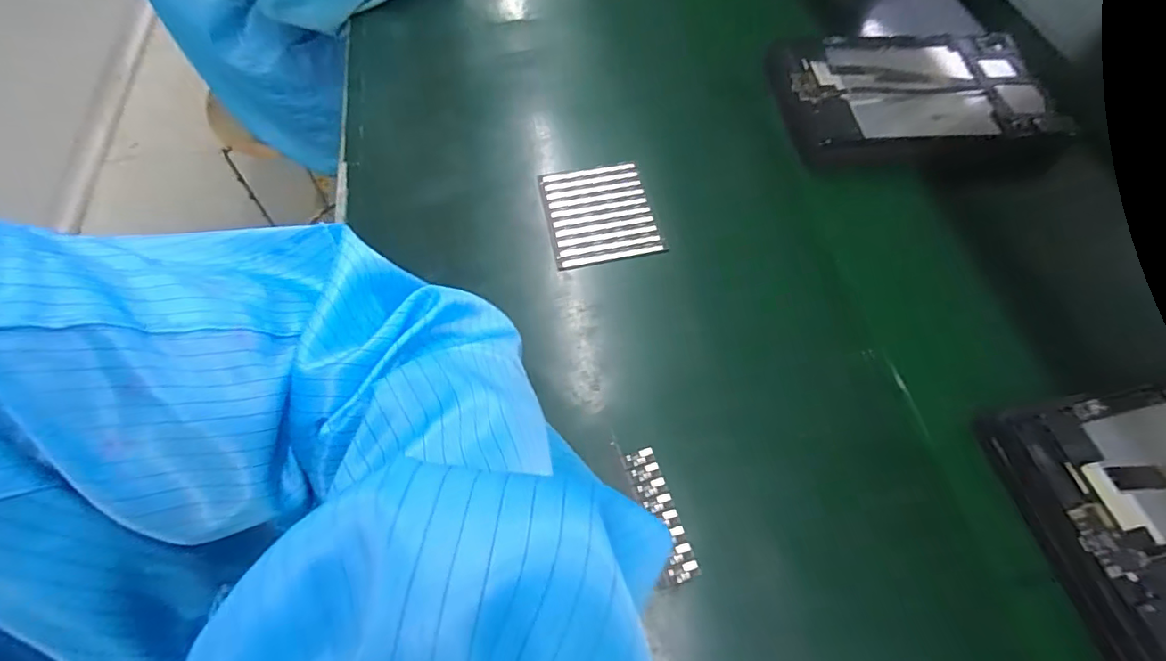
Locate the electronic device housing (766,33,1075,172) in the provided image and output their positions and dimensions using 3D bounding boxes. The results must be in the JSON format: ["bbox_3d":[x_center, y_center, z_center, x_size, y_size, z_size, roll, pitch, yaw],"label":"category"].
[{"bbox_3d":[0.306,-0.221,0.499,0.251,0.017,0.172,1,61,-1],"label":"electronic device housing"}]

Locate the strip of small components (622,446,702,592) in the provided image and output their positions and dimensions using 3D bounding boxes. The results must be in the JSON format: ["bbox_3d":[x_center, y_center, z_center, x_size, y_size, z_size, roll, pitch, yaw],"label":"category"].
[{"bbox_3d":[0.046,0.112,0.326,0.023,0.005,0.079,-14,64,-9],"label":"strip of small components"}]

